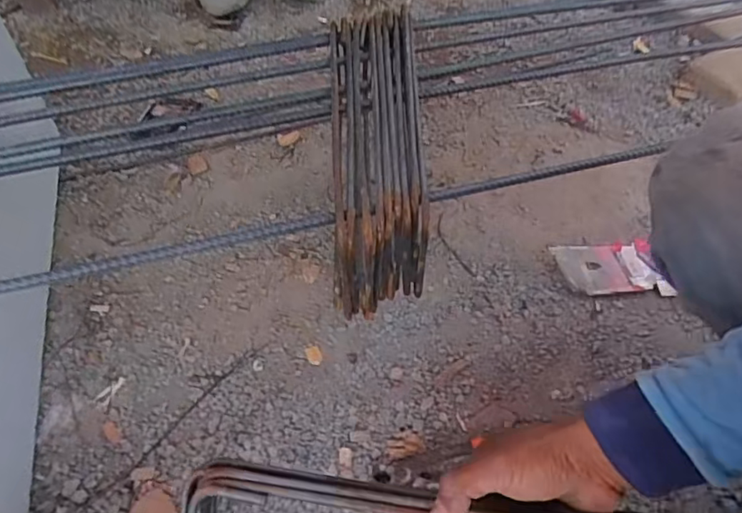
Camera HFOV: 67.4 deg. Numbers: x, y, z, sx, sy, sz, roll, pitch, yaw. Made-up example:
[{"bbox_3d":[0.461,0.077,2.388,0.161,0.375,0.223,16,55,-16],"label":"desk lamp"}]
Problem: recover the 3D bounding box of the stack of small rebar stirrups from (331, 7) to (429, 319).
[{"bbox_3d":[0.007,-0.113,0.589,0.093,0.114,0.362,-2,48,-2],"label":"stack of small rebar stirrups"}]

